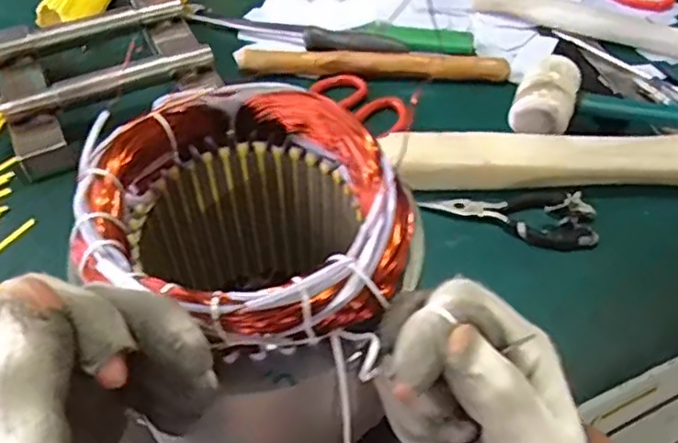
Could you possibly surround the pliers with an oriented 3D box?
[{"bbox_3d":[0.131,-0.011,0.476,0.122,0.018,0.049,15,50,14],"label":"pliers"}]

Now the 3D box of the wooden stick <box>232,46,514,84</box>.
[{"bbox_3d":[0.029,-0.144,0.582,0.246,0.024,0.027,5,49,5],"label":"wooden stick"}]

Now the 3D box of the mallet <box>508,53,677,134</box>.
[{"bbox_3d":[0.292,-0.085,0.508,0.299,0.044,0.068,7,49,7],"label":"mallet"}]

